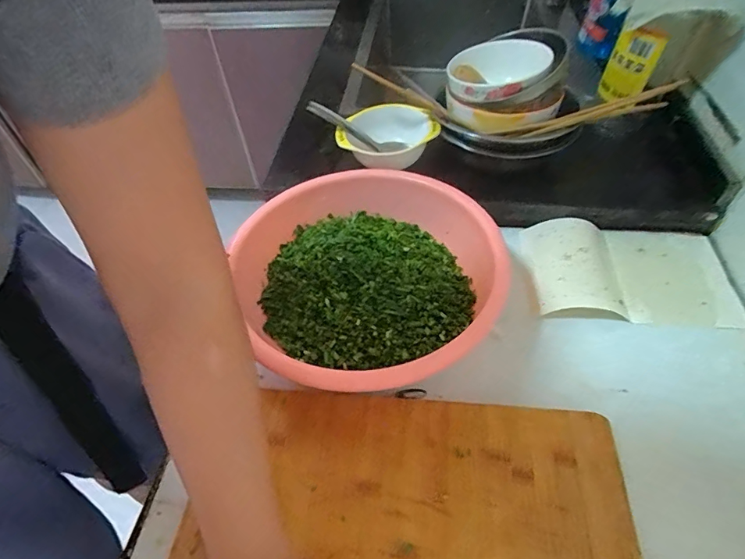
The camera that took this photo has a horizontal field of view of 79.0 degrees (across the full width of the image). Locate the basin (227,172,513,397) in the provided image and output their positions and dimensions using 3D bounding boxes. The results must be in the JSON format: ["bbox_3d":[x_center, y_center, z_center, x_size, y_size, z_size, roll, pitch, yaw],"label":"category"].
[{"bbox_3d":[-0.022,-0.010,0.505,0.286,0.073,0.273,-2,49,3],"label":"basin"}]

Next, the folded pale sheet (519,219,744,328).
[{"bbox_3d":[0.299,-0.016,0.531,0.226,0.021,0.139,3,49,7],"label":"folded pale sheet"}]

